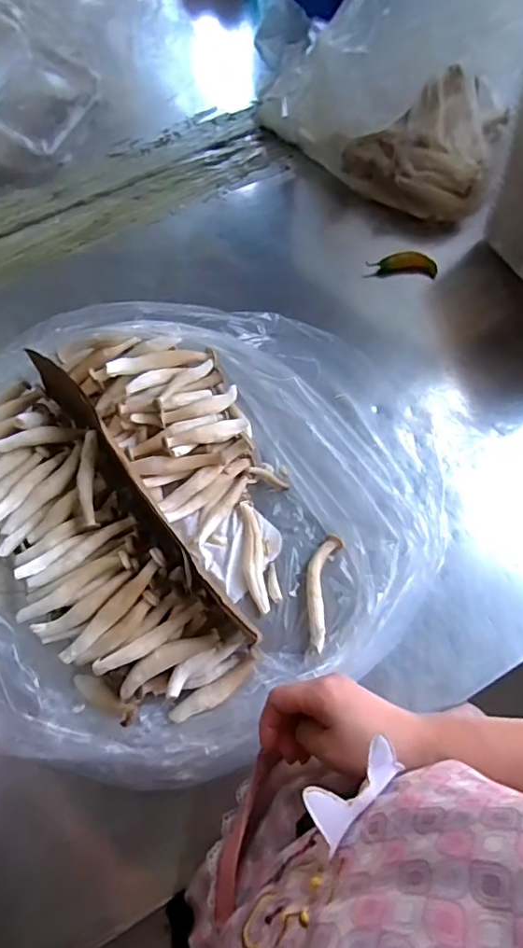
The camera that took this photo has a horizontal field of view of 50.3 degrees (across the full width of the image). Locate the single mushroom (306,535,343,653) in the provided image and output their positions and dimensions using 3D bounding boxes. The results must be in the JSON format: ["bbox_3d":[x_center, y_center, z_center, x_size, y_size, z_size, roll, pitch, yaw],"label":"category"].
[{"bbox_3d":[0.062,0.123,0.594,0.030,0.018,0.121,13,71,3],"label":"single mushroom"}]

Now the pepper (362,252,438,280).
[{"bbox_3d":[0.189,-0.282,0.756,0.094,0.028,0.021,3,71,13],"label":"pepper"}]

